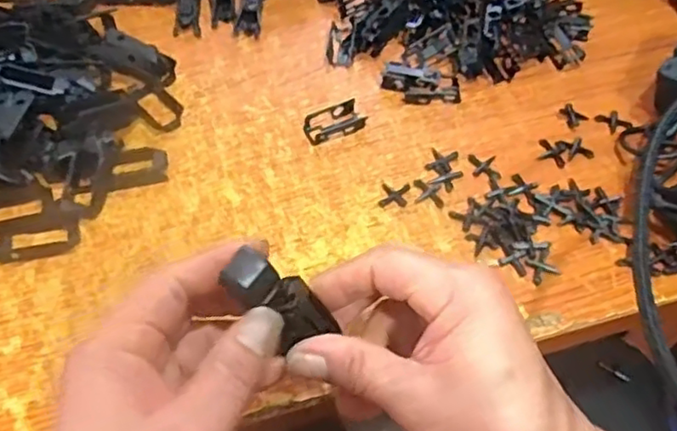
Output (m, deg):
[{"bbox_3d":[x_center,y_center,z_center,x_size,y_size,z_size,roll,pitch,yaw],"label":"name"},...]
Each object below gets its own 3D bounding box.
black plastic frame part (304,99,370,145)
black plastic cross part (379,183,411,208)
[{"bbox_3d":[-0.003,-0.062,0.429,0.040,0.008,0.022,-21,58,-15],"label":"black plastic frame part"},{"bbox_3d":[0.035,-0.013,0.398,0.017,0.004,0.019,8,55,4],"label":"black plastic cross part"}]

